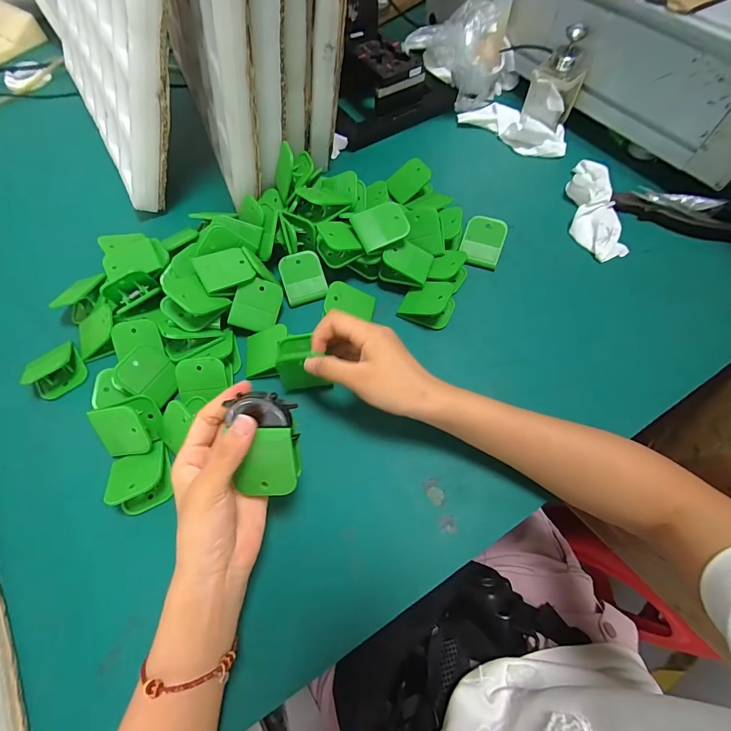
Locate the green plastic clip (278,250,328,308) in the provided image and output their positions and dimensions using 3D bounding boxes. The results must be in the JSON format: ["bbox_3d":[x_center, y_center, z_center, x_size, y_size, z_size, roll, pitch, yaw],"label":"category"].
[{"bbox_3d":[-0.071,-0.100,0.409,0.047,0.017,0.057,-16,100,-10],"label":"green plastic clip"}]

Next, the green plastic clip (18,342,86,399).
[{"bbox_3d":[-0.316,0.004,0.365,0.030,0.037,0.056,24,68,12],"label":"green plastic clip"}]

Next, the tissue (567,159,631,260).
[{"bbox_3d":[0.286,-0.202,0.449,0.055,0.019,0.162,2,65,3],"label":"tissue"}]

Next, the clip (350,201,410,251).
[{"bbox_3d":[0.018,-0.153,0.388,0.057,0.013,0.051,-22,66,-8],"label":"clip"}]

